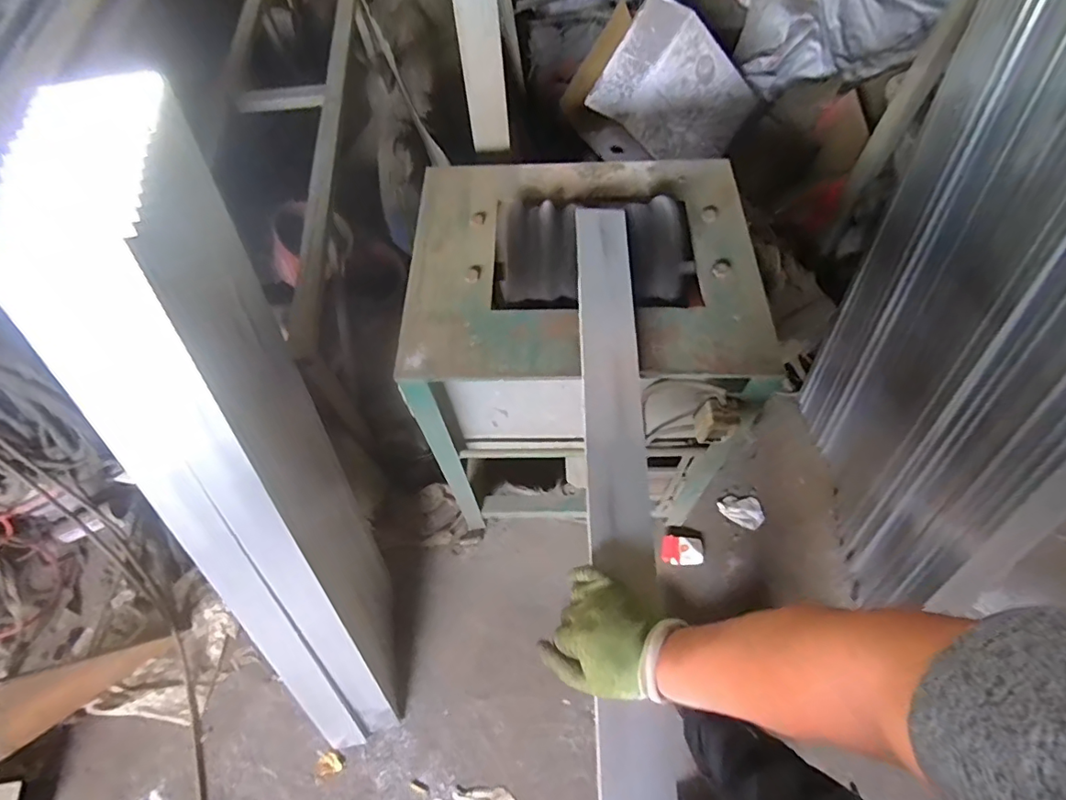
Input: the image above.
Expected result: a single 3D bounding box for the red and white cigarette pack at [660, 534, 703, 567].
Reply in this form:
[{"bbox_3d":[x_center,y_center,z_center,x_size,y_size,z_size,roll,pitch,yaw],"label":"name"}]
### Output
[{"bbox_3d":[0.400,0.404,1.425,0.111,0.030,0.077,0,60,3],"label":"red and white cigarette pack"}]

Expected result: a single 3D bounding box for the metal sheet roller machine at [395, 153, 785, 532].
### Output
[{"bbox_3d":[0.100,-0.056,1.224,0.590,0.808,0.511,1,60,3],"label":"metal sheet roller machine"}]

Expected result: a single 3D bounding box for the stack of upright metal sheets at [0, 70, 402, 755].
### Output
[{"bbox_3d":[-0.468,0.176,0.952,0.202,1.283,0.299,-13,32,-5],"label":"stack of upright metal sheets"}]

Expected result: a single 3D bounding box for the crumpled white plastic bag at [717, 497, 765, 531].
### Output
[{"bbox_3d":[0.585,0.307,1.490,0.122,0.017,0.087,21,63,14],"label":"crumpled white plastic bag"}]

